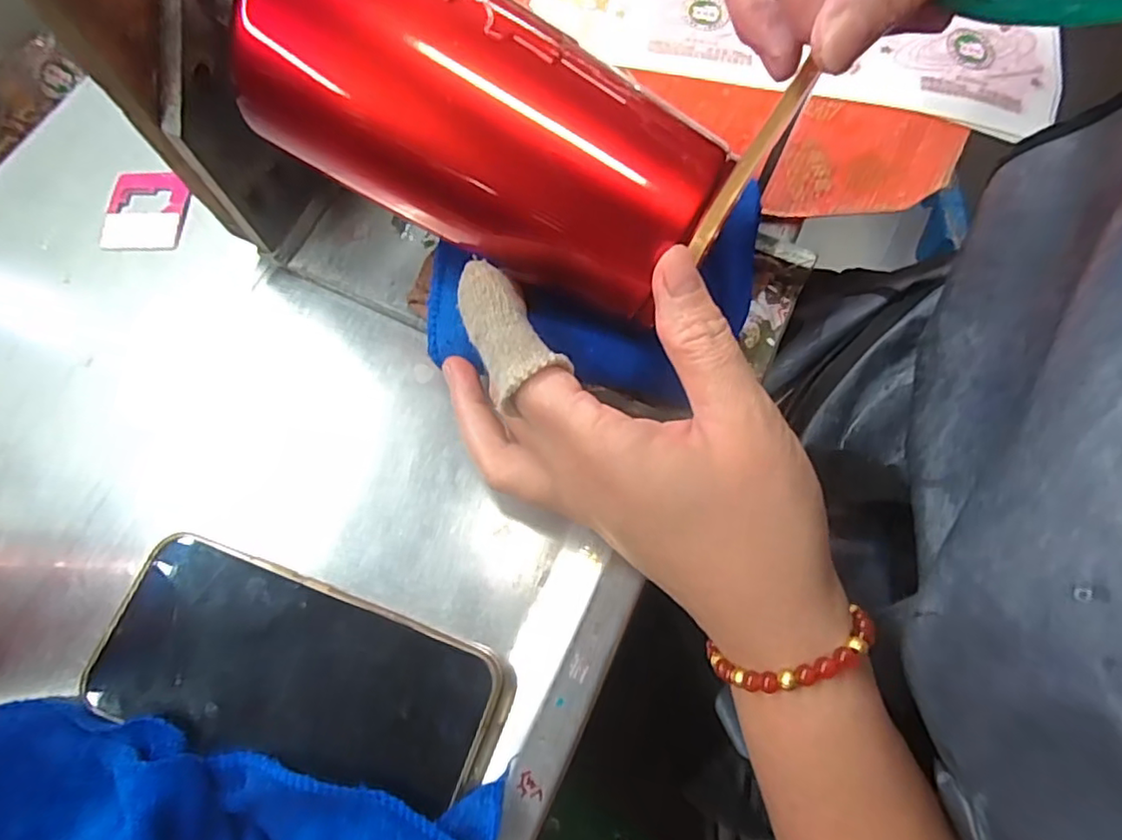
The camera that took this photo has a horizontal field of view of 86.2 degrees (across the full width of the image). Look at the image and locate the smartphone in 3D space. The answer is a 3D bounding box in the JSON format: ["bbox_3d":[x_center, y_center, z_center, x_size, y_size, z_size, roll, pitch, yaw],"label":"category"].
[{"bbox_3d":[-0.103,0.101,0.240,0.159,0.008,0.067,18,72,3],"label":"smartphone"}]

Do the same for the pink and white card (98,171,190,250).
[{"bbox_3d":[-0.226,-0.115,0.326,0.043,0.004,0.049,-1,72,-3],"label":"pink and white card"}]

